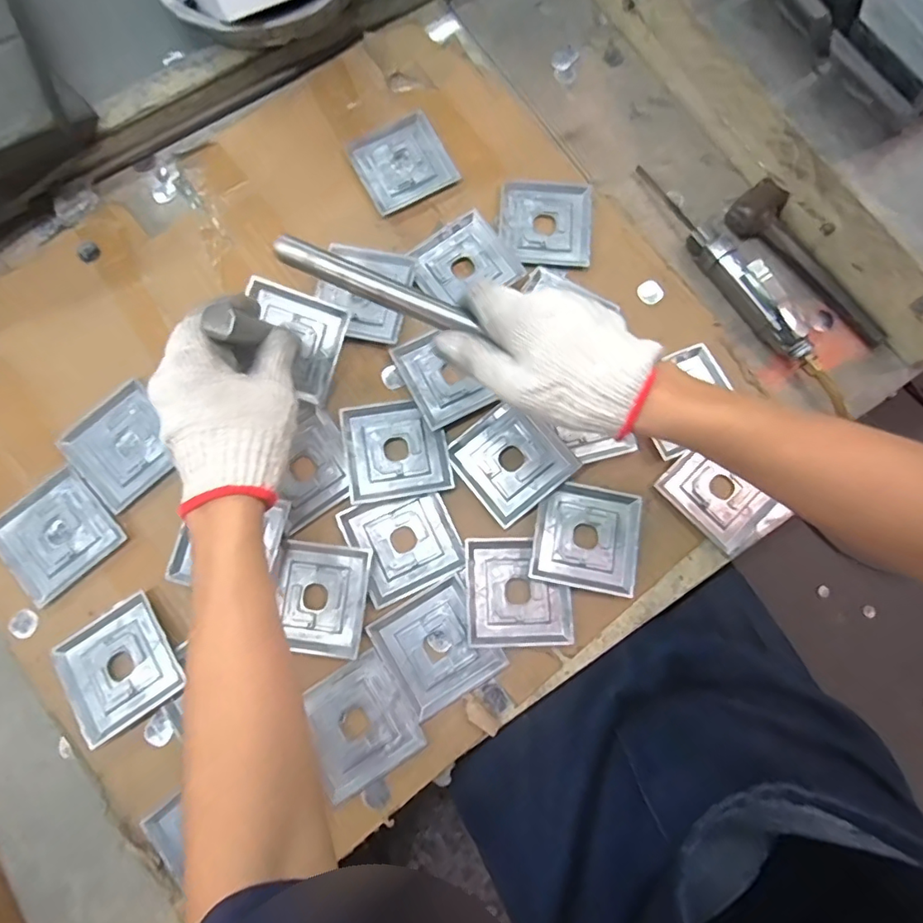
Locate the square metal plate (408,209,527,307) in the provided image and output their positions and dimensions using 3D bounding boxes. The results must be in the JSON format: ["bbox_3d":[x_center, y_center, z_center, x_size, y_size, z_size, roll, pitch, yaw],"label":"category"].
[{"bbox_3d":[0.002,-0.192,0.513,0.090,0.013,0.085,-32,82,-7],"label":"square metal plate"}]

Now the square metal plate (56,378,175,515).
[{"bbox_3d":[-0.304,-0.015,0.475,0.082,0.009,0.090,43,82,7],"label":"square metal plate"}]

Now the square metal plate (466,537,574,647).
[{"bbox_3d":[0.050,0.112,0.456,0.088,0.010,0.090,-1,79,-1],"label":"square metal plate"}]

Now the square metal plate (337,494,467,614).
[{"bbox_3d":[-0.051,0.070,0.467,0.089,0.011,0.089,-25,81,-6],"label":"square metal plate"}]

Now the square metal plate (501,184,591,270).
[{"bbox_3d":[0.085,-0.240,0.531,0.090,0.010,0.093,6,79,0],"label":"square metal plate"}]

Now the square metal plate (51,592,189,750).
[{"bbox_3d":[-0.288,0.172,0.443,0.088,0.010,0.092,-33,82,-7],"label":"square metal plate"}]

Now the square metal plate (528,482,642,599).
[{"bbox_3d":[0.110,0.066,0.463,0.090,0.009,0.088,12,79,1],"label":"square metal plate"}]

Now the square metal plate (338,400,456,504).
[{"bbox_3d":[-0.059,-0.012,0.476,0.090,0.012,0.088,-10,80,-3],"label":"square metal plate"}]

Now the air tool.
[{"bbox_3d":[0.267,-0.171,0.502,0.027,0.035,0.300,-33,82,-7],"label":"air tool"}]

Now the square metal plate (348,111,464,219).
[{"bbox_3d":[-0.063,-0.310,0.541,0.089,0.007,0.096,-28,81,-6],"label":"square metal plate"}]

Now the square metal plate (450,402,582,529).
[{"bbox_3d":[0.045,-0.003,0.473,0.089,0.013,0.090,-39,82,-8],"label":"square metal plate"}]

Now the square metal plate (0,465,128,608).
[{"bbox_3d":[-0.358,0.064,0.464,0.090,0.004,0.090,-40,83,-8],"label":"square metal plate"}]

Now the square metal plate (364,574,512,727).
[{"bbox_3d":[-0.020,0.158,0.452,0.088,0.011,0.090,-31,81,-6],"label":"square metal plate"}]

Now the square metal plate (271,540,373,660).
[{"bbox_3d":[-0.123,0.117,0.455,0.080,0.008,0.091,7,79,0],"label":"square metal plate"}]

